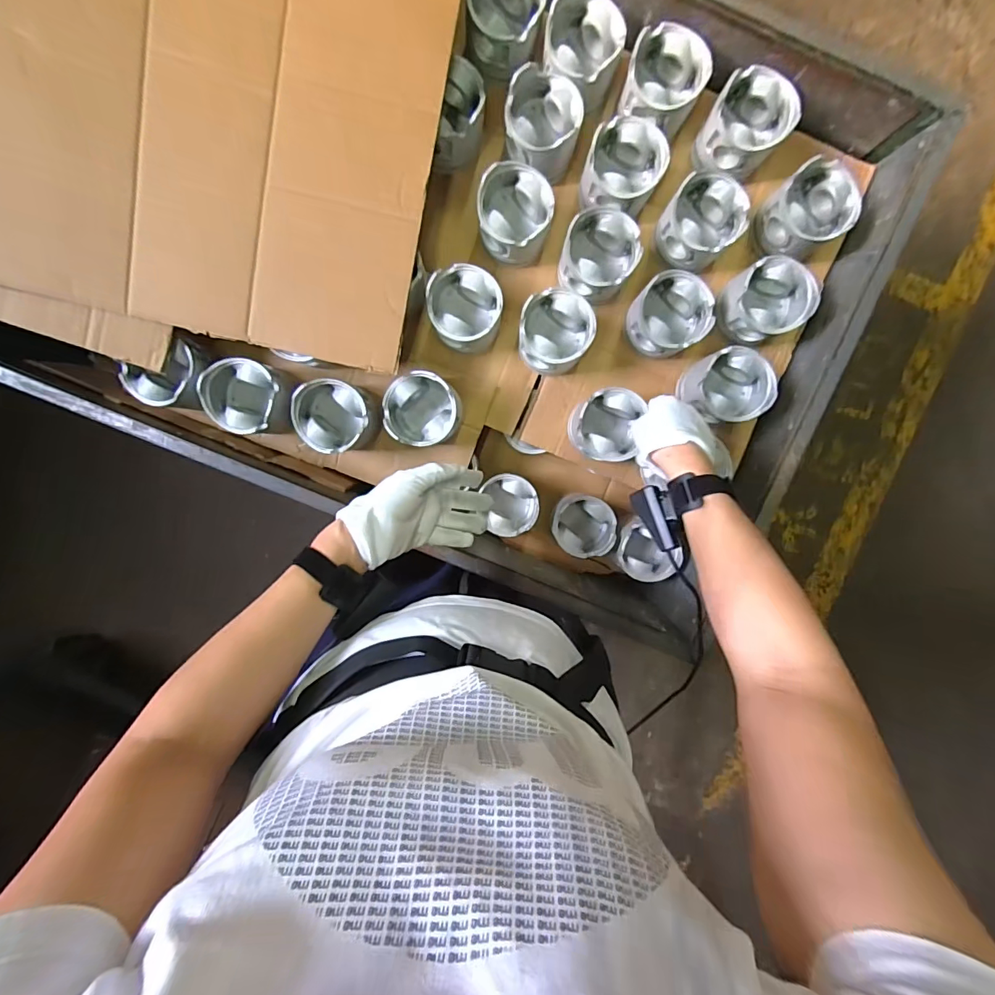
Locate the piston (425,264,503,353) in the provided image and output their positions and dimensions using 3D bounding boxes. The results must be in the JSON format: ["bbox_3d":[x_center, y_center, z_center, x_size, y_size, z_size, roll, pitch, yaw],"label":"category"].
[{"bbox_3d":[-0.039,-0.246,0.618,0.089,0.086,0.095,0,97,-1],"label":"piston"}]

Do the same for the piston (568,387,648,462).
[{"bbox_3d":[0.141,-0.096,0.619,0.086,0.080,0.089,7,98,3],"label":"piston"}]

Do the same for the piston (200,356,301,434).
[{"bbox_3d":[-0.320,-0.132,0.626,0.096,0.086,0.091,0,97,-1],"label":"piston"}]

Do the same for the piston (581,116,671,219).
[{"bbox_3d":[0.159,-0.412,0.601,0.092,0.086,0.100,0,97,-1],"label":"piston"}]

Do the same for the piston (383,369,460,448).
[{"bbox_3d":[-0.097,-0.118,0.633,0.091,0.087,0.090,0,97,-1],"label":"piston"}]

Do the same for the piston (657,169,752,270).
[{"bbox_3d":[0.258,-0.350,0.602,0.096,0.074,0.093,0,97,-1],"label":"piston"}]

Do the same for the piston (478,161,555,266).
[{"bbox_3d":[0.022,-0.359,0.604,0.093,0.075,0.100,10,97,-2],"label":"piston"}]

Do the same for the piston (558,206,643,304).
[{"bbox_3d":[0.131,-0.310,0.616,0.090,0.086,0.092,0,97,-1],"label":"piston"}]

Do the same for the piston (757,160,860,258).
[{"bbox_3d":[0.388,-0.360,0.600,0.101,0.073,0.094,0,97,-1],"label":"piston"}]

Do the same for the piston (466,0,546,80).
[{"bbox_3d":[0.010,-0.583,0.570,0.090,0.062,0.100,15,97,-3],"label":"piston"}]

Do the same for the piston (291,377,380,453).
[{"bbox_3d":[-0.213,-0.108,0.635,0.099,0.084,0.092,3,97,-1],"label":"piston"}]

